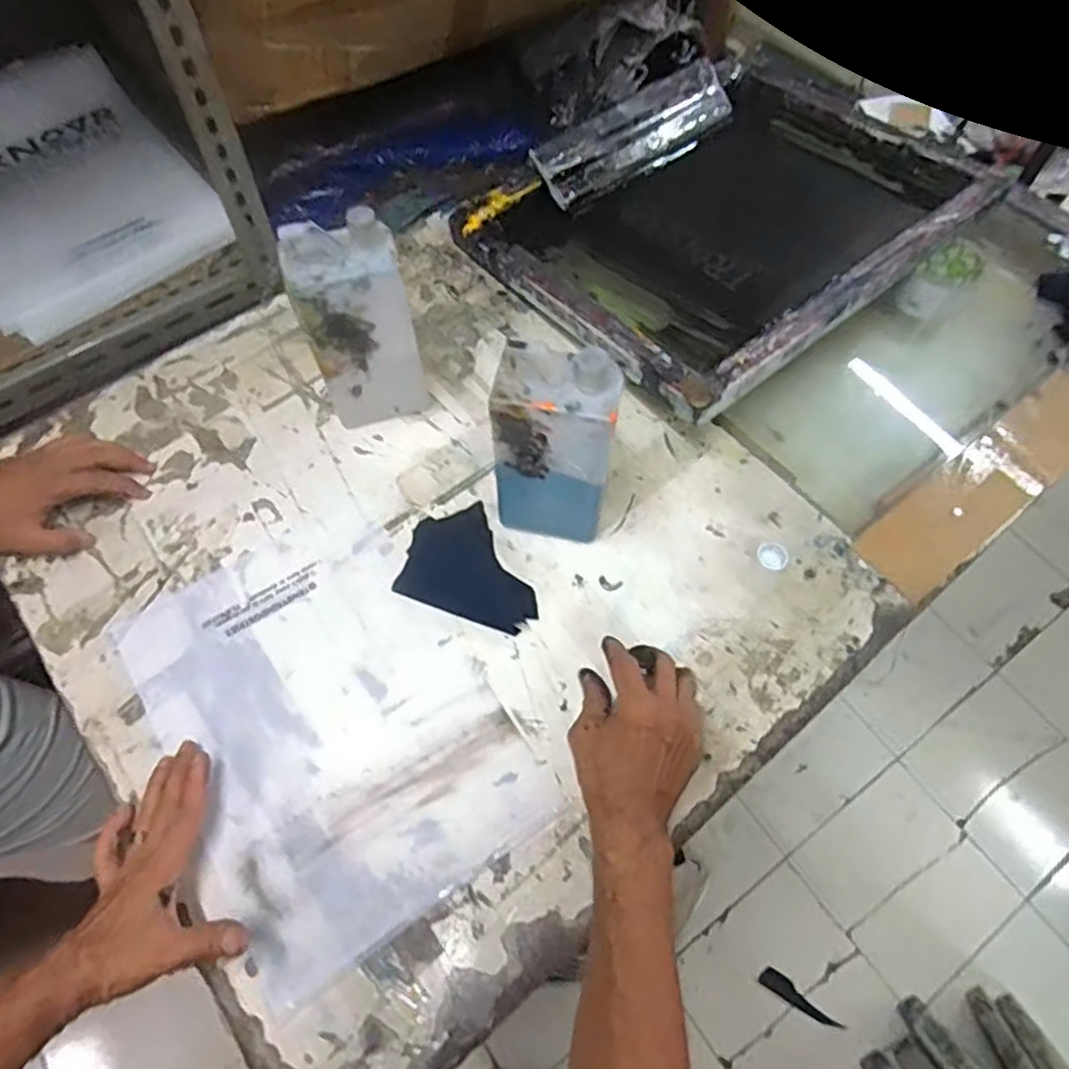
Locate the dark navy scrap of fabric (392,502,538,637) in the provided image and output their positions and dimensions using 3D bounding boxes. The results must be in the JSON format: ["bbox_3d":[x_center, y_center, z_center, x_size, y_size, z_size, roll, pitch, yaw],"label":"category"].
[{"bbox_3d":[-0.054,0.027,0.640,0.128,0.007,0.105,18,65,9],"label":"dark navy scrap of fabric"}]

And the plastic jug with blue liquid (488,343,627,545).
[{"bbox_3d":[0.014,-0.066,0.569,0.097,0.215,0.066,10,64,5],"label":"plastic jug with blue liquid"}]

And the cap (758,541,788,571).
[{"bbox_3d":[0.221,0.022,0.637,0.027,0.018,0.023,34,69,16],"label":"cap"}]

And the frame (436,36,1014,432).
[{"bbox_3d":[0.247,-0.392,0.802,0.574,0.040,0.399,-37,62,-16],"label":"frame"}]

